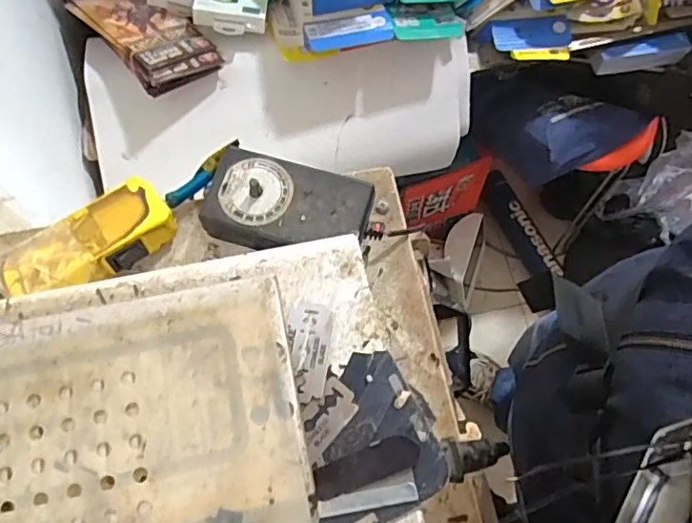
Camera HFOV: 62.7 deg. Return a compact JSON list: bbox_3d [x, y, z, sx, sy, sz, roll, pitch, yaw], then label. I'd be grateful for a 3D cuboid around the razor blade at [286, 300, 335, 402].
[{"bbox_3d":[-0.017,0.038,0.243,0.019,0.004,0.041,4,70,9],"label":"razor blade"}]

